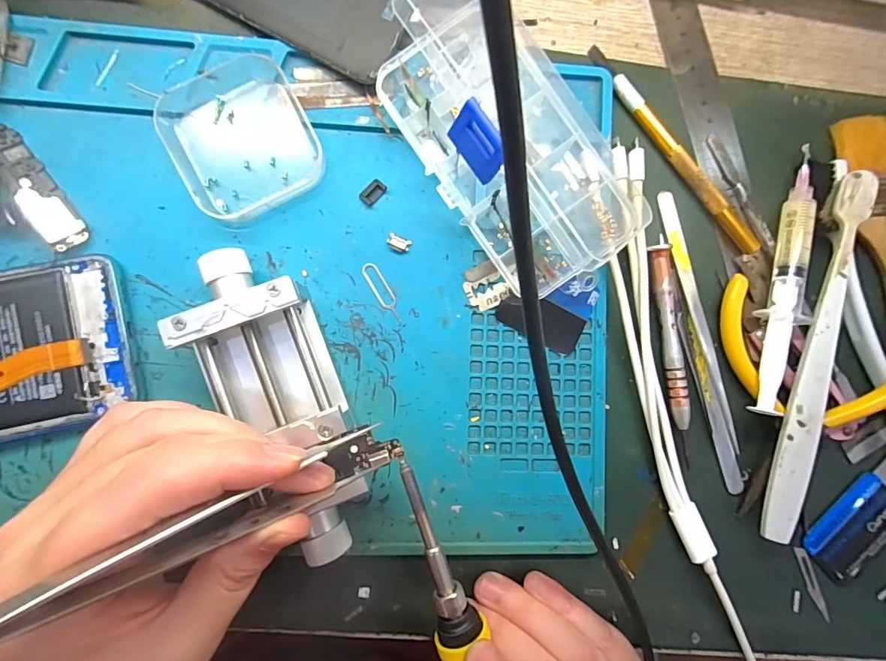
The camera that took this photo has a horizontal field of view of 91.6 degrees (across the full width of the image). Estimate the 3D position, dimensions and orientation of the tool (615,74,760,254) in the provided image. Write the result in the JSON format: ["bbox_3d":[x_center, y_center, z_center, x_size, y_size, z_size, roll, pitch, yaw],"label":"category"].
[{"bbox_3d":[0.126,-0.086,0.225,0.008,0.009,0.113,-40,91,-6],"label":"tool"}]

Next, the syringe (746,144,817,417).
[{"bbox_3d":[0.176,-0.028,0.221,0.020,0.014,0.143,17,86,-4],"label":"syringe"}]

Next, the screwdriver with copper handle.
[{"bbox_3d":[0.119,0.011,0.218,0.014,0.007,0.108,-8,88,-5],"label":"screwdriver with copper handle"}]

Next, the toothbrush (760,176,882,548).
[{"bbox_3d":[0.183,0.013,0.215,0.016,0.023,0.181,13,86,-4],"label":"toothbrush"}]

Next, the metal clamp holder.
[{"bbox_3d":[-0.071,0.031,0.192,0.052,0.032,0.137,-25,89,-6],"label":"metal clamp holder"}]

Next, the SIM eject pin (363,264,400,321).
[{"bbox_3d":[-0.030,-0.019,0.212,0.008,0.004,0.032,-31,90,-6],"label":"SIM eject pin"}]

